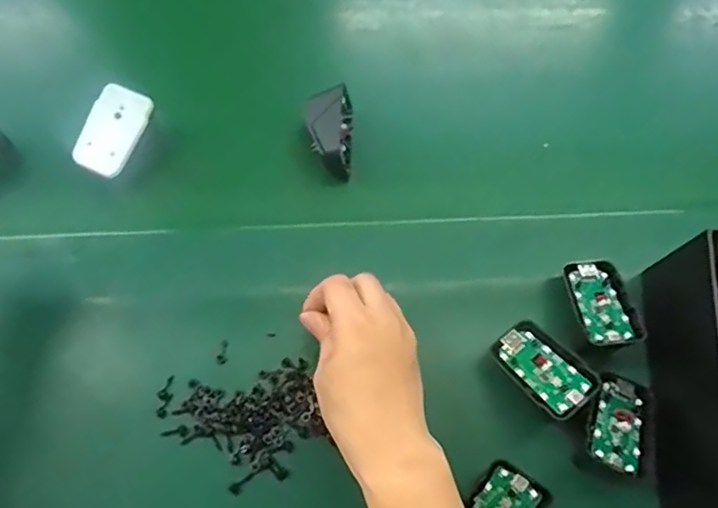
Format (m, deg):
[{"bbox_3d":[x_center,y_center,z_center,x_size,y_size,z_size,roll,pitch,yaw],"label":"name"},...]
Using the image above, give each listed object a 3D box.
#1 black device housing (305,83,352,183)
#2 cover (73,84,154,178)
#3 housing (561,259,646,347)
[{"bbox_3d":[-0.026,-0.100,0.499,0.042,0.042,0.067,1,67,-3],"label":"black device housing"},{"bbox_3d":[-0.191,-0.095,0.475,0.039,0.009,0.069,24,88,-15],"label":"cover"},{"bbox_3d":[0.178,0.036,0.448,0.043,0.015,0.069,-9,68,-7],"label":"housing"}]

